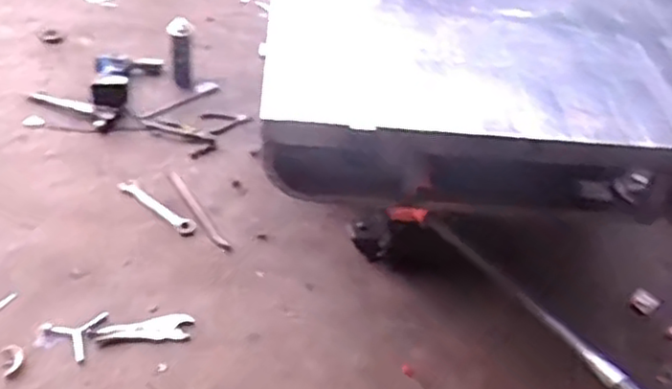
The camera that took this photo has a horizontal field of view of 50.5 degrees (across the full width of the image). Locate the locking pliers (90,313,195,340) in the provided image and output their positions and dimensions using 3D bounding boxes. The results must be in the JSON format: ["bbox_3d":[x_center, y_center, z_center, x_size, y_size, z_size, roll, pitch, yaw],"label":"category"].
[{"bbox_3d":[-0.443,0.306,1.647,0.217,0.013,0.058,3,64,-15],"label":"locking pliers"}]

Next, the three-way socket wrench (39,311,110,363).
[{"bbox_3d":[-0.577,0.301,1.615,0.129,0.022,0.119,30,48,22],"label":"three-way socket wrench"}]

